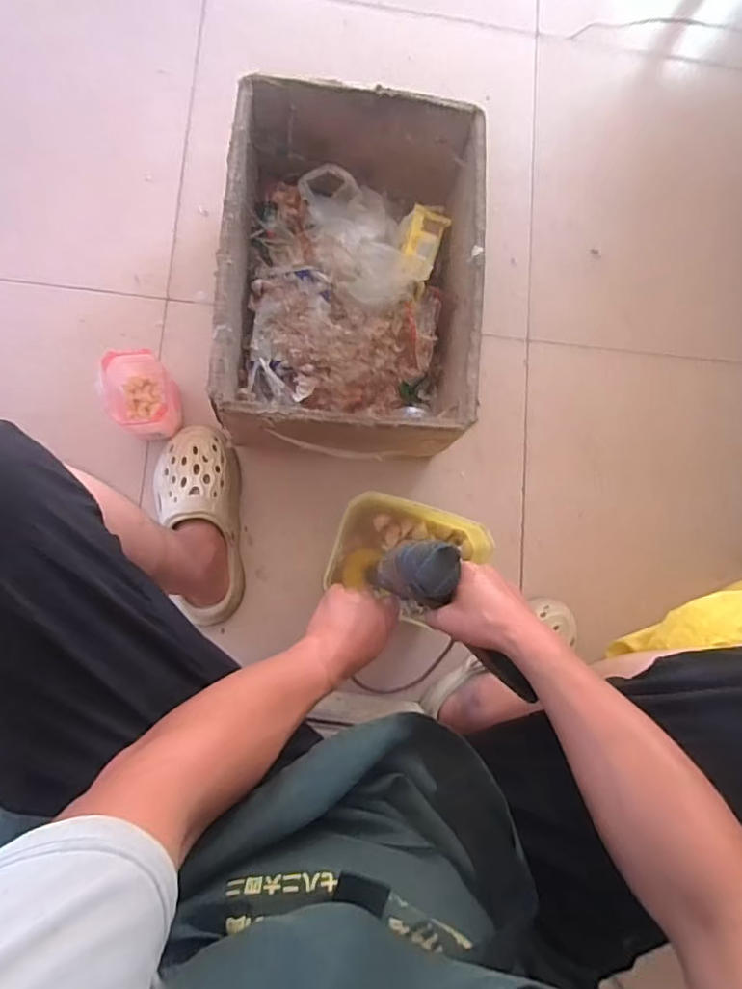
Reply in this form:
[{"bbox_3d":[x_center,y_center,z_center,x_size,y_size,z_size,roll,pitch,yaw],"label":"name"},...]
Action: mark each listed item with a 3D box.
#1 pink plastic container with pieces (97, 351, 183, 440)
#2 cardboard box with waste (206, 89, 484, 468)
[{"bbox_3d":[-0.327,-0.142,0.780,0.085,0.111,0.117,-11,82,-7],"label":"pink plastic container with pieces"},{"bbox_3d":[-0.029,-0.290,0.758,0.319,0.172,0.465,3,81,-5],"label":"cardboard box with waste"}]

